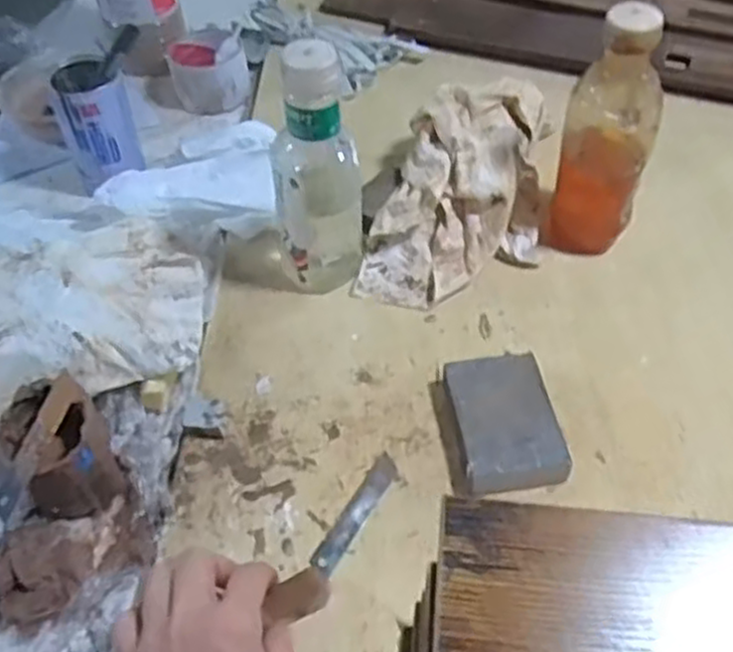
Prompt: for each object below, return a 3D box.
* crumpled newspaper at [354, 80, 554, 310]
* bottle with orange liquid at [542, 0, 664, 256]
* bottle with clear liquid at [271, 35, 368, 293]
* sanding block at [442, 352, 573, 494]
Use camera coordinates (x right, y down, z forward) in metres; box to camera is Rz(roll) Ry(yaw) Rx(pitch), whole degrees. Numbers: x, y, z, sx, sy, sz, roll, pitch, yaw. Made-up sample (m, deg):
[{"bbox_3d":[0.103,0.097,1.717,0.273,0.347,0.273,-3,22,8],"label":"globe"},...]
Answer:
[{"bbox_3d":[0.086,-0.120,0.675,0.137,0.079,0.209,12,54,10],"label":"crumpled newspaper"},{"bbox_3d":[0.192,-0.147,0.623,0.073,0.196,0.070,9,53,7],"label":"bottle with orange liquid"},{"bbox_3d":[-0.036,-0.111,0.593,0.068,0.200,0.058,-3,53,-2],"label":"bottle with clear liquid"},{"bbox_3d":[0.098,0.072,0.558,0.070,0.032,0.103,-8,53,-5],"label":"sanding block"}]

